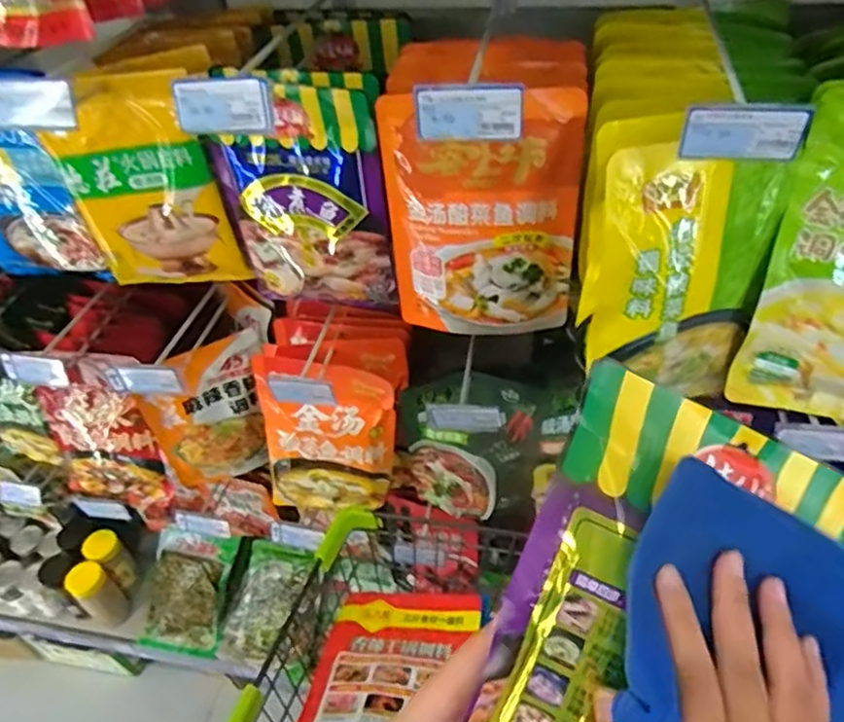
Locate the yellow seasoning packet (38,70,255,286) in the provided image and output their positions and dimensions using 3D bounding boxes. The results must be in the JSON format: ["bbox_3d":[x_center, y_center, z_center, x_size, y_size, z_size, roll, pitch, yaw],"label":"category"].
[{"bbox_3d":[-0.310,-0.191,0.723,0.171,0.239,0.041,-4,45,2],"label":"yellow seasoning packet"}]

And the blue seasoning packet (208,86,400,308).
[{"bbox_3d":[-0.128,-0.164,0.694,0.181,0.246,0.030,5,46,11],"label":"blue seasoning packet"}]

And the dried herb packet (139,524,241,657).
[{"bbox_3d":[-0.484,0.474,1.336,0.169,0.025,0.239,11,85,14],"label":"dried herb packet"}]

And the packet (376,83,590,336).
[{"bbox_3d":[0.060,-0.139,0.654,0.182,0.253,0.045,0,45,6],"label":"packet"}]

